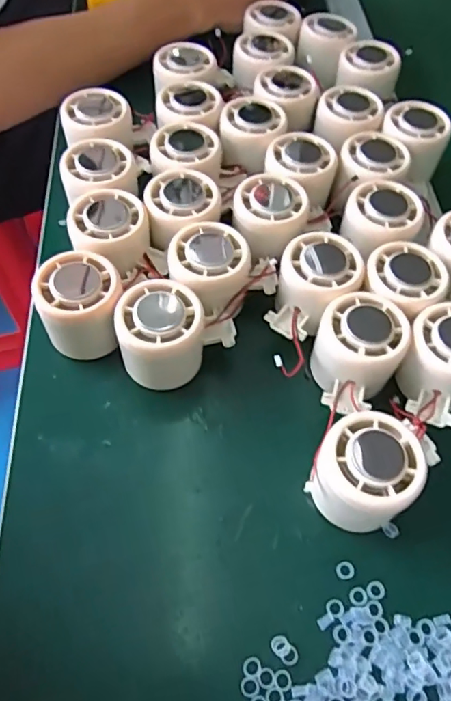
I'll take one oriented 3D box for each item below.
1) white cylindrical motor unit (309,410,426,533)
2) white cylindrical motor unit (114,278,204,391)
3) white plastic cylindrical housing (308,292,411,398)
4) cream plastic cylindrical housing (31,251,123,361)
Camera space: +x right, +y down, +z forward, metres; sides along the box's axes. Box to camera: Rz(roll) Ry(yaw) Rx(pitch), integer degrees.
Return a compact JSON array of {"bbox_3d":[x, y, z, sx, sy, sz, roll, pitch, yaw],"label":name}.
[{"bbox_3d":[0.081,0.071,0.315,0.055,0.052,0.055,1,59,-1],"label":"white cylindrical motor unit"},{"bbox_3d":[-0.042,-0.006,0.355,0.054,0.058,0.059,-2,59,-3],"label":"white cylindrical motor unit"},{"bbox_3d":[0.086,-0.003,0.355,0.053,0.045,0.055,1,59,-1],"label":"white plastic cylindrical housing"},{"bbox_3d":[-0.096,-0.028,0.364,0.053,0.059,0.049,1,59,-1],"label":"cream plastic cylindrical housing"}]

